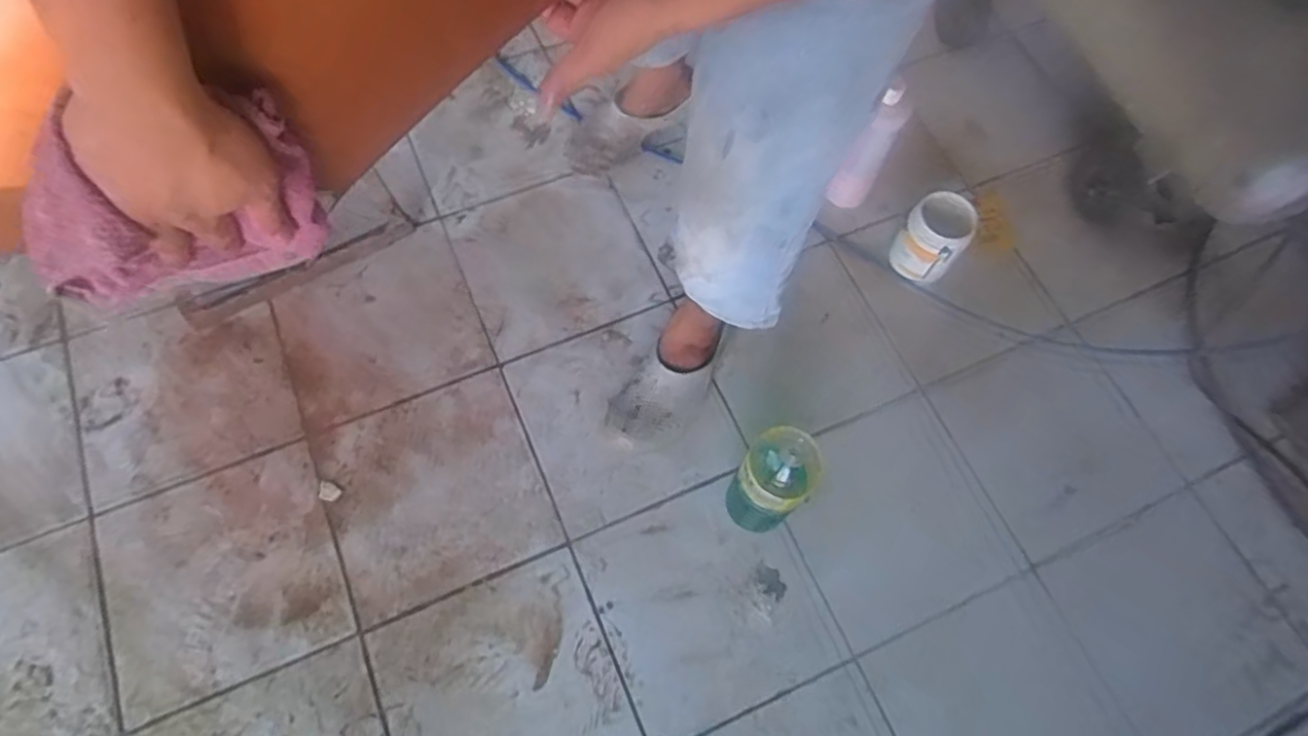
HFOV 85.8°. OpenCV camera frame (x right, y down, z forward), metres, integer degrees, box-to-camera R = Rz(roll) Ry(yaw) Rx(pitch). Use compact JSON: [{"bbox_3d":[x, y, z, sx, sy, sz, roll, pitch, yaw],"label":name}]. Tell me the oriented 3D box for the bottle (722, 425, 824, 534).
[{"bbox_3d":[0.148,0.149,0.900,0.081,0.270,0.079,1,67,-2],"label":"bottle"}]

